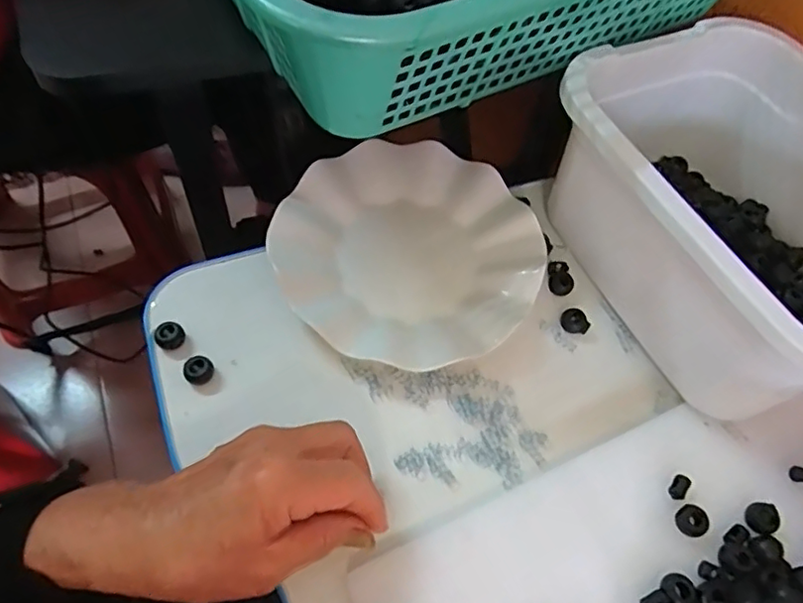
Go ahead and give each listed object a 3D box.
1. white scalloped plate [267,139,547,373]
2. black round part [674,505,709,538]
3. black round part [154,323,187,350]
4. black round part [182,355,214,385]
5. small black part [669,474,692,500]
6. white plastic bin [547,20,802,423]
[{"bbox_3d":[0.006,-0.038,0.402,0.175,0.019,0.169,1,62,-2],"label":"white scalloped plate"},{"bbox_3d":[0.170,0.127,0.337,0.016,0.007,0.017,3,61,-5],"label":"black round part"},{"bbox_3d":[-0.148,0.022,0.368,0.016,0.012,0.015,3,61,-5],"label":"black round part"},{"bbox_3d":[-0.126,0.043,0.360,0.017,0.015,0.013,-16,64,-15],"label":"black round part"},{"bbox_3d":[0.167,0.111,0.345,0.010,0.004,0.016,36,63,13],"label":"small black part"},{"bbox_3d":[0.220,-0.058,0.376,0.179,0.114,0.243,-20,65,-17],"label":"white plastic bin"}]

